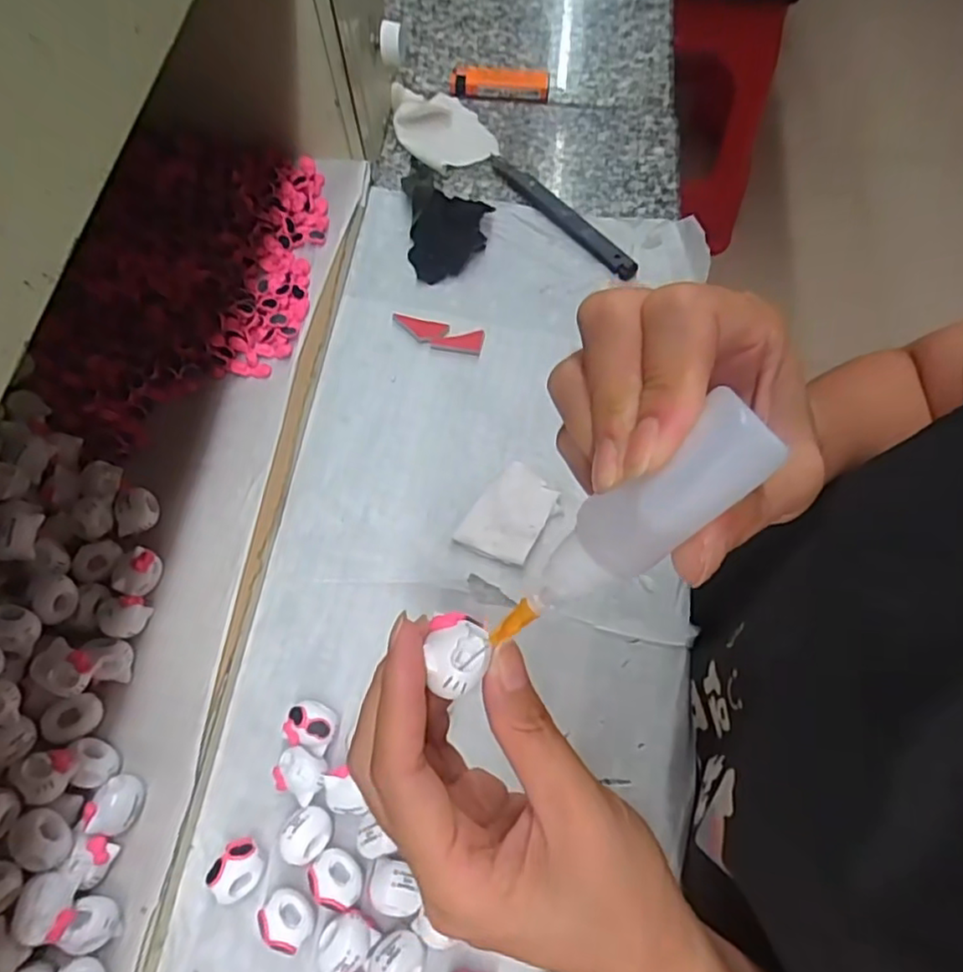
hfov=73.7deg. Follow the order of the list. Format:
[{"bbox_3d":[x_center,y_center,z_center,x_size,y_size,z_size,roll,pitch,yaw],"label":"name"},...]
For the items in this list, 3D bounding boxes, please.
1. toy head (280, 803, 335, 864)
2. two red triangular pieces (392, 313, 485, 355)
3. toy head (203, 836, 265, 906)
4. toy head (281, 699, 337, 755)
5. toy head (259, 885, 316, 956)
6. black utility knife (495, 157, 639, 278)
[{"bbox_3d":[-0.082,0.165,0.305,0.022,0.019,0.022,0,67,-1],"label":"toy head"},{"bbox_3d":[-0.030,-0.099,0.420,0.061,0.008,0.020,15,68,5],"label":"two red triangular pieces"},{"bbox_3d":[-0.113,0.179,0.300,0.022,0.020,0.023,0,67,-1],"label":"toy head"},{"bbox_3d":[-0.085,0.121,0.325,0.025,0.022,0.022,19,68,6],"label":"toy head"},{"bbox_3d":[-0.087,0.196,0.292,0.023,0.020,0.020,35,71,12],"label":"toy head"},{"bbox_3d":[0.053,-0.193,0.458,0.019,0.009,0.141,-38,73,-15],"label":"black utility knife"}]

